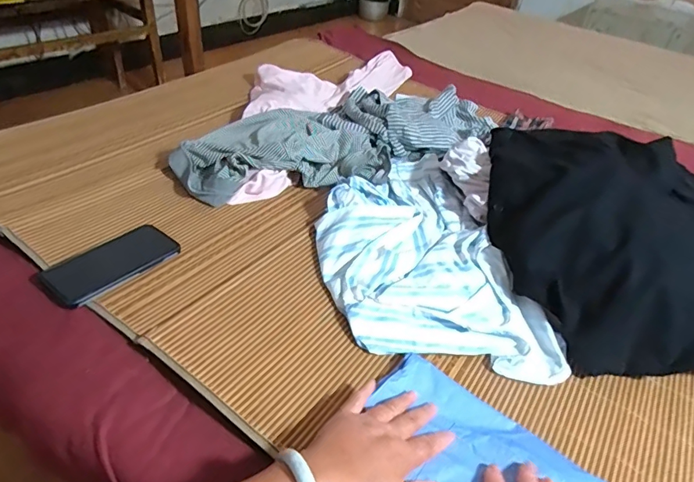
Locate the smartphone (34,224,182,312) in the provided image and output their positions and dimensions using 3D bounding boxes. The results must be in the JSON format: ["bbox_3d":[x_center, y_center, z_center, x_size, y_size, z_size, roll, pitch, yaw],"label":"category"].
[{"bbox_3d":[-0.311,0.028,0.611,0.083,0.009,0.163,33,43,22],"label":"smartphone"}]

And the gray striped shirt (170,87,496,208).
[{"bbox_3d":[0.032,-0.216,0.909,0.716,0.070,0.239,-20,47,-29],"label":"gray striped shirt"}]

